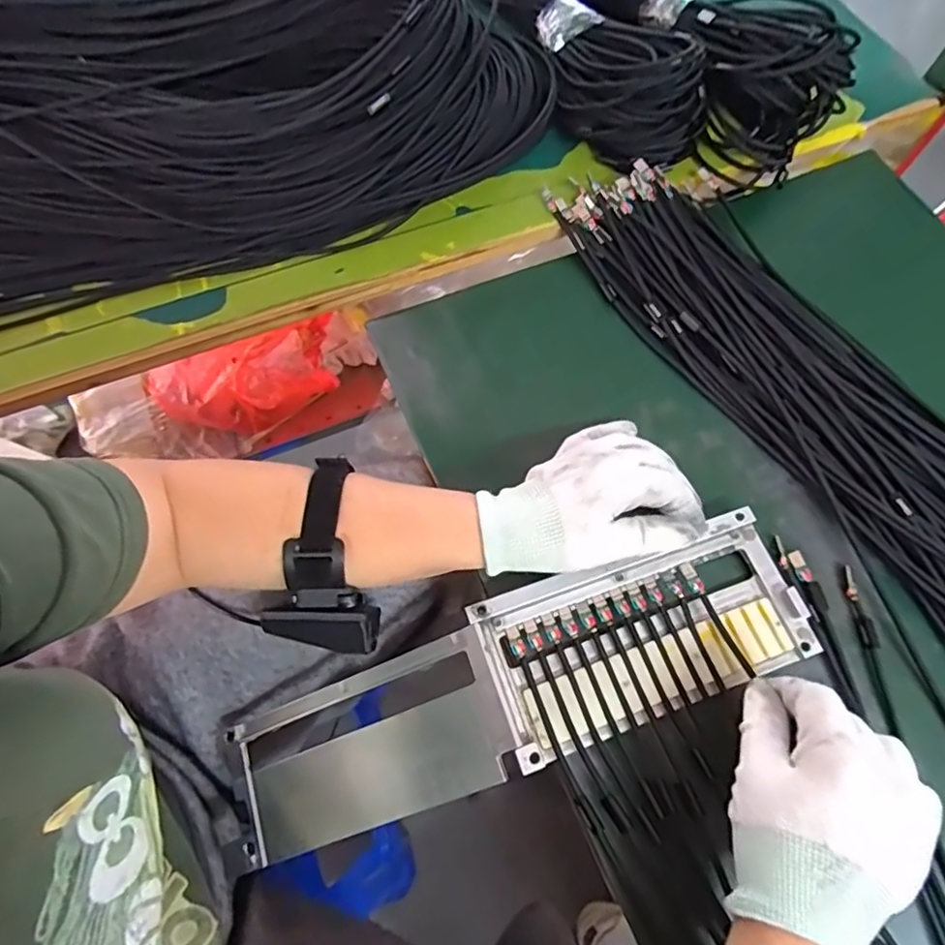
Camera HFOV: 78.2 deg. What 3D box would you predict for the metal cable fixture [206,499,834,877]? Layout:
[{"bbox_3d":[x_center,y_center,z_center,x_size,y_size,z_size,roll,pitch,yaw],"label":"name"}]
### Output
[{"bbox_3d":[0.019,0.139,0.367,0.385,0.046,0.097,-24,69,0],"label":"metal cable fixture"}]

